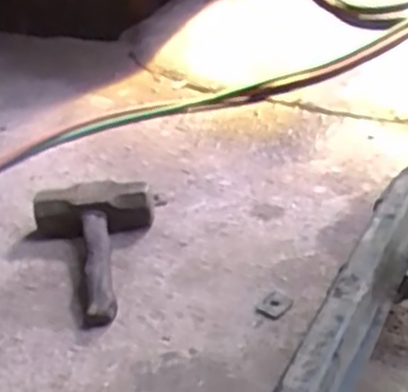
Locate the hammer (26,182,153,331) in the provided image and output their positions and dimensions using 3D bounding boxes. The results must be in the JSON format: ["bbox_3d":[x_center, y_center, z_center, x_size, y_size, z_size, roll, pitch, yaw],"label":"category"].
[{"bbox_3d":[-0.135,0.062,0.921,0.163,0.067,0.237,-11,30,-6],"label":"hammer"}]

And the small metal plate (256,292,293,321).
[{"bbox_3d":[0.083,0.127,0.839,0.031,0.007,0.046,13,36,32],"label":"small metal plate"}]

